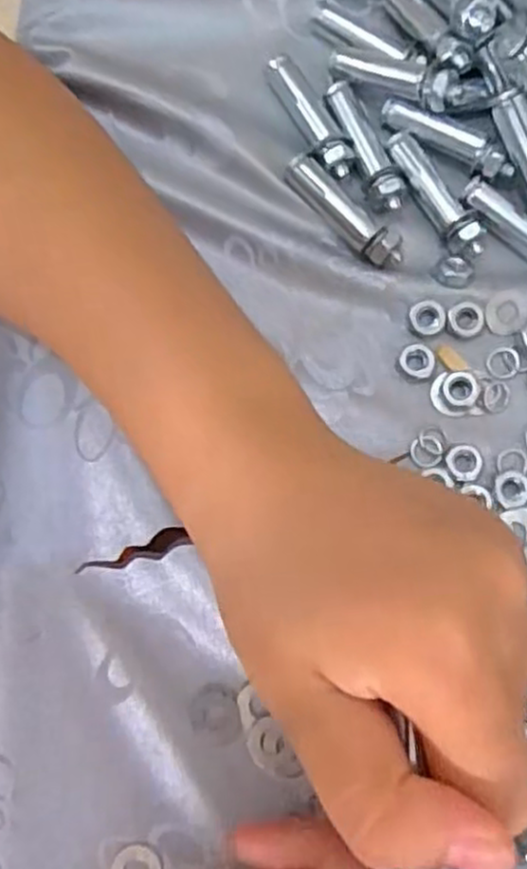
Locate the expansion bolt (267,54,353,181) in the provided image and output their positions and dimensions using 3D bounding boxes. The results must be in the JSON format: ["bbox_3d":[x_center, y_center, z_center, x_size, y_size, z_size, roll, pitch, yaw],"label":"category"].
[{"bbox_3d":[0.018,-0.122,0.281,0.014,0.010,0.055,-26,79,-4],"label":"expansion bolt"}]

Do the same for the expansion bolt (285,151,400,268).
[{"bbox_3d":[0.030,-0.083,0.273,0.012,0.013,0.052,-43,81,-7],"label":"expansion bolt"}]

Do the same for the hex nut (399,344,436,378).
[{"bbox_3d":[0.057,-0.027,0.269,0.013,0.004,0.013,38,82,8],"label":"hex nut"}]

